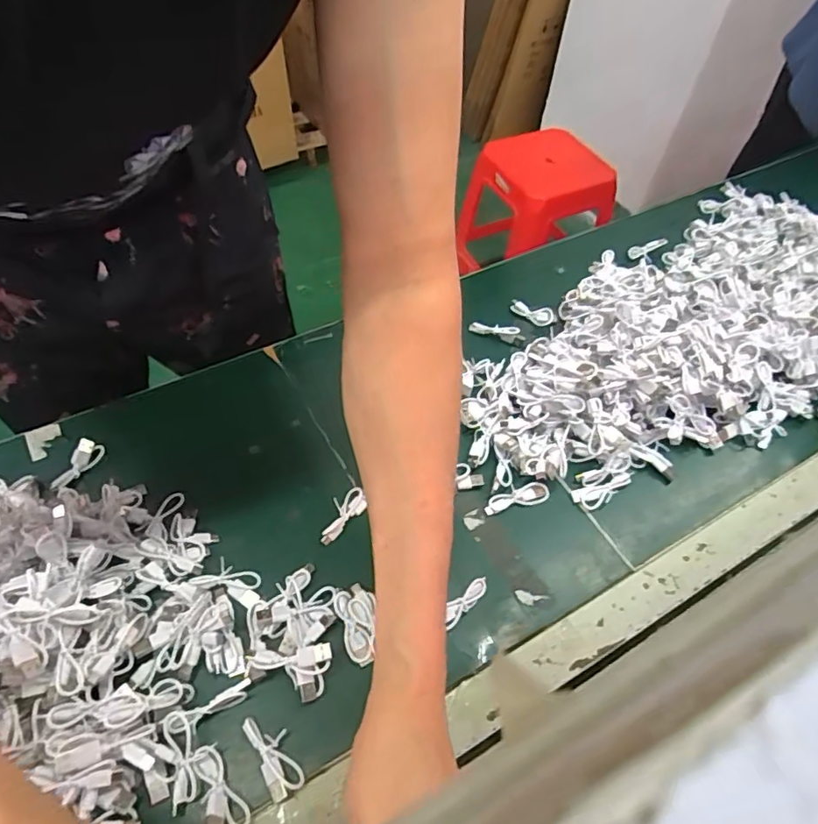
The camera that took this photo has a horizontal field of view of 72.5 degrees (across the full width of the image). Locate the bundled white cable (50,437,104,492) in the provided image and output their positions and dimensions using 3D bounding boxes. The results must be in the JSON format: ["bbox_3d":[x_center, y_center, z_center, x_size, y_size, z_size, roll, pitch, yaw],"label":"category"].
[{"bbox_3d":[-0.311,0.053,0.528,0.024,0.017,0.057,14,54,7],"label":"bundled white cable"}]

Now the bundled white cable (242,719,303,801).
[{"bbox_3d":[-0.097,0.242,0.397,0.025,0.008,0.057,-24,58,-20],"label":"bundled white cable"}]

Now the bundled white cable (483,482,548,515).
[{"bbox_3d":[0.101,0.080,0.528,0.062,0.012,0.018,-10,55,-11],"label":"bundled white cable"}]

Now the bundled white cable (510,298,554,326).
[{"bbox_3d":[0.148,-0.122,0.678,0.018,0.016,0.060,-36,48,-26],"label":"bundled white cable"}]

